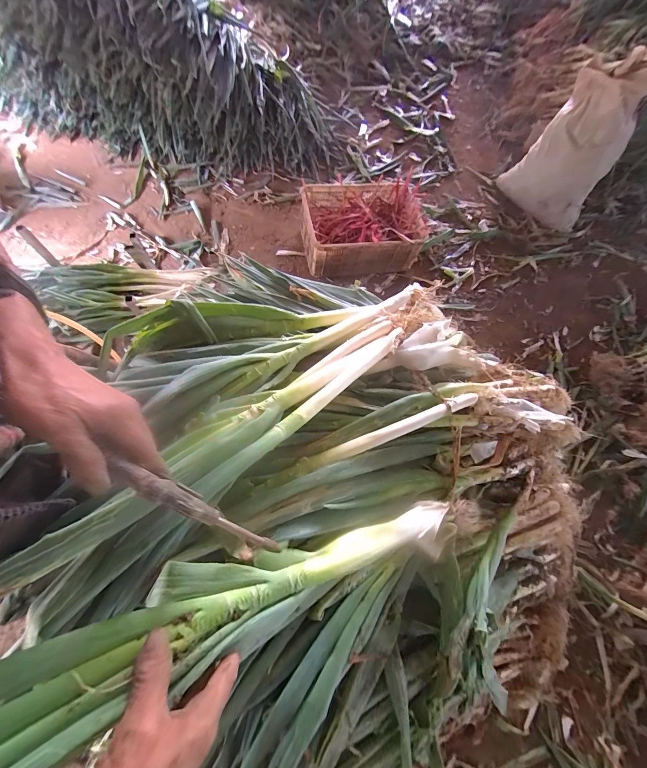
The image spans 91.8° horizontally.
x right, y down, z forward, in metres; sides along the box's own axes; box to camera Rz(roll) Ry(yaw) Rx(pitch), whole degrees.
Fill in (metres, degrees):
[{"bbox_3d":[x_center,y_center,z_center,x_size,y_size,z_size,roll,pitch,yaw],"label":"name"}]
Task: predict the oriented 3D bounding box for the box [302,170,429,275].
[{"bbox_3d":[0.209,-0.842,1.688,0.633,0.264,0.457,-3,71,-6],"label":"box"}]

